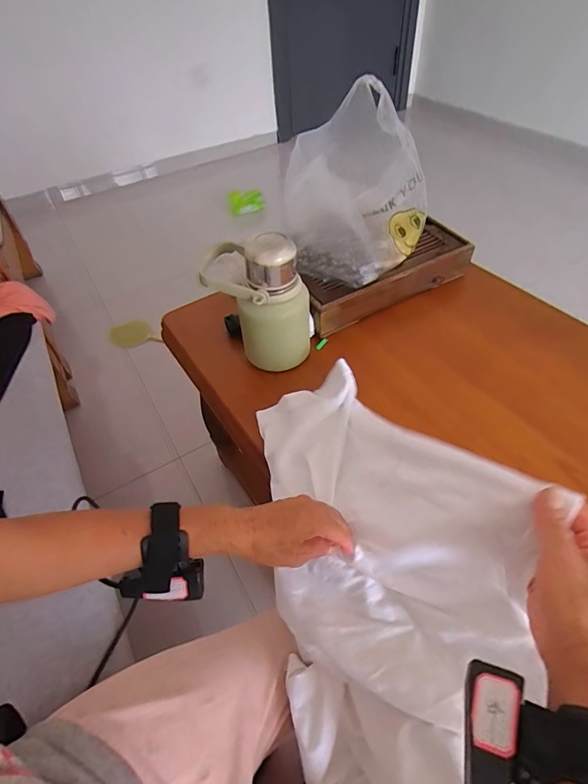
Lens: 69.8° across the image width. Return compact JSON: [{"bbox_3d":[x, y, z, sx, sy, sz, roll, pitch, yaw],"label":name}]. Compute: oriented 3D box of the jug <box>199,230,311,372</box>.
[{"bbox_3d":[-0.052,-0.137,0.597,0.130,0.191,0.118,-11,49,-6],"label":"jug"}]

